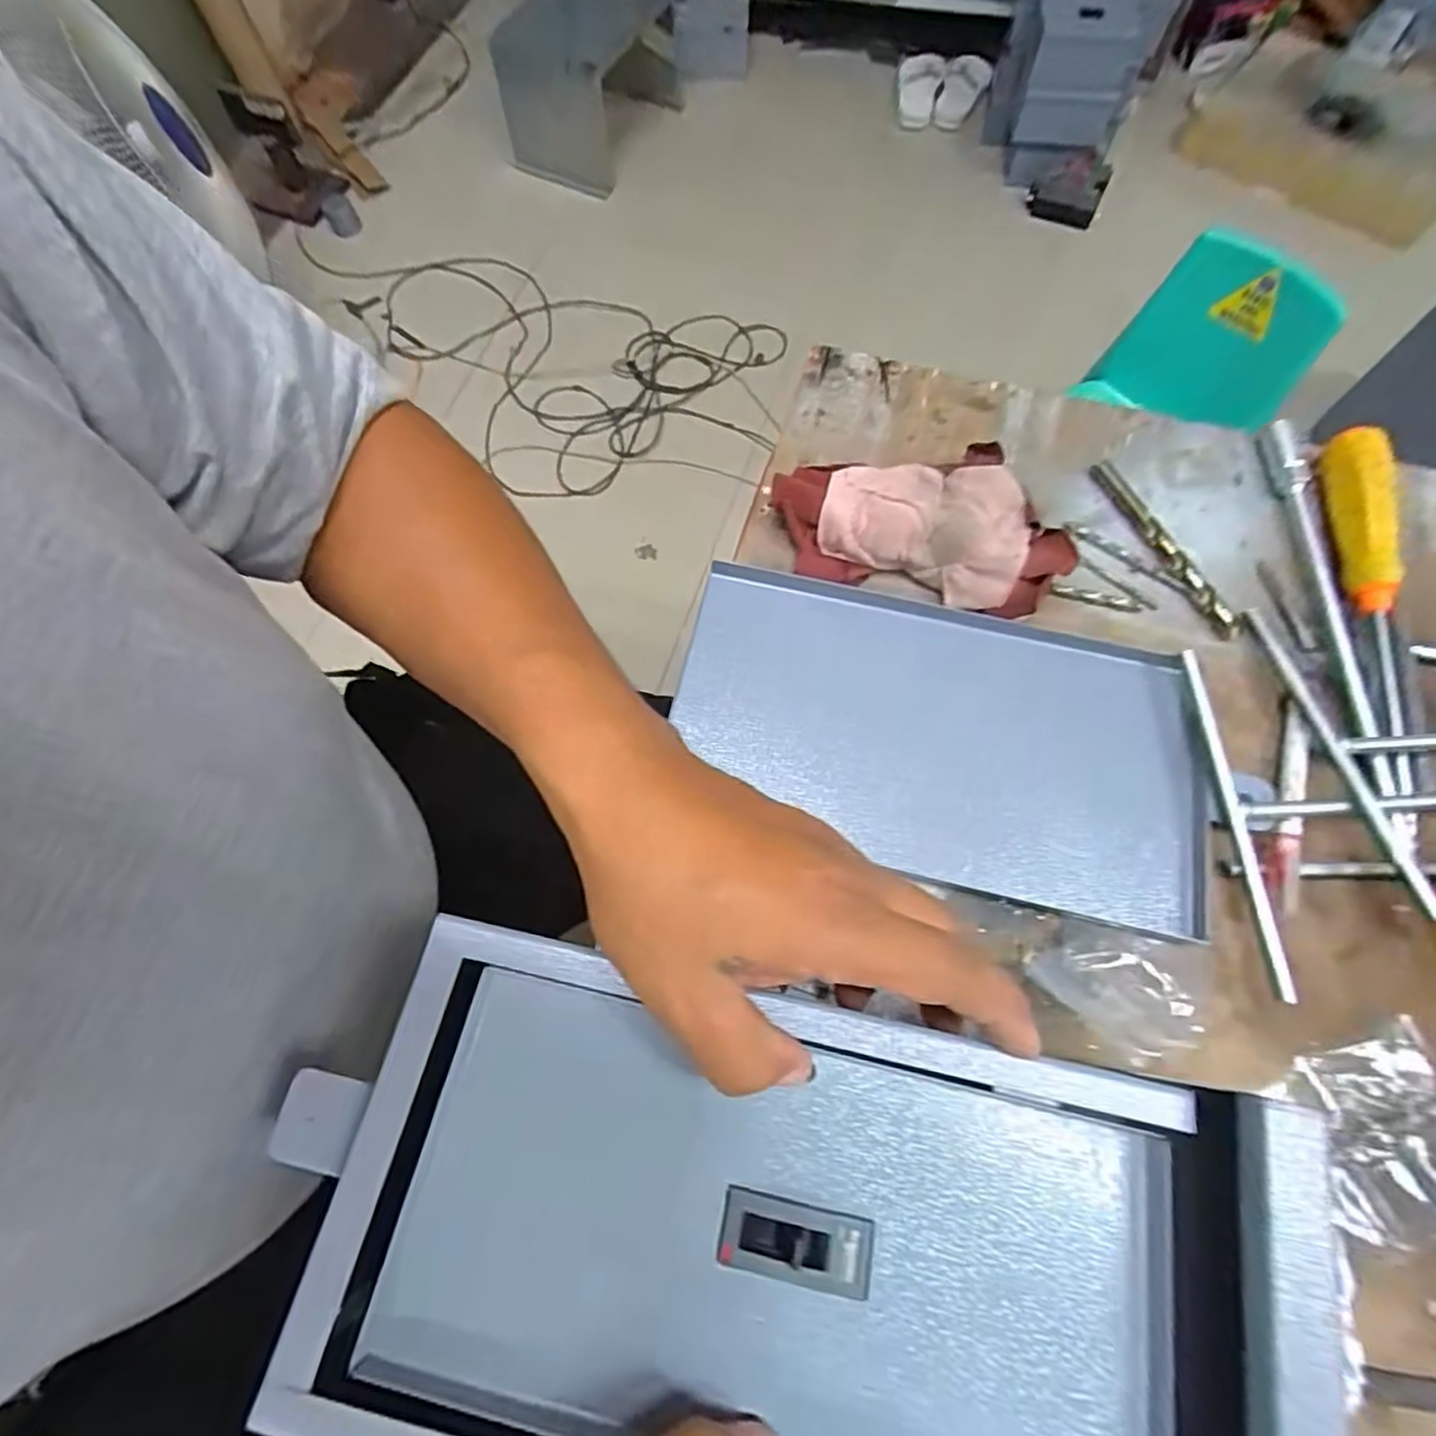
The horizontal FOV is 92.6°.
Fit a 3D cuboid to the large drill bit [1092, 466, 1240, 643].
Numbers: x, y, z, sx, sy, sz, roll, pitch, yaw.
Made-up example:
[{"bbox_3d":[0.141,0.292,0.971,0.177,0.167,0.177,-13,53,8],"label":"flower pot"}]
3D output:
[{"bbox_3d":[0.276,-0.106,0.424,0.016,0.012,0.131,-24,70,-8],"label":"large drill bit"}]

